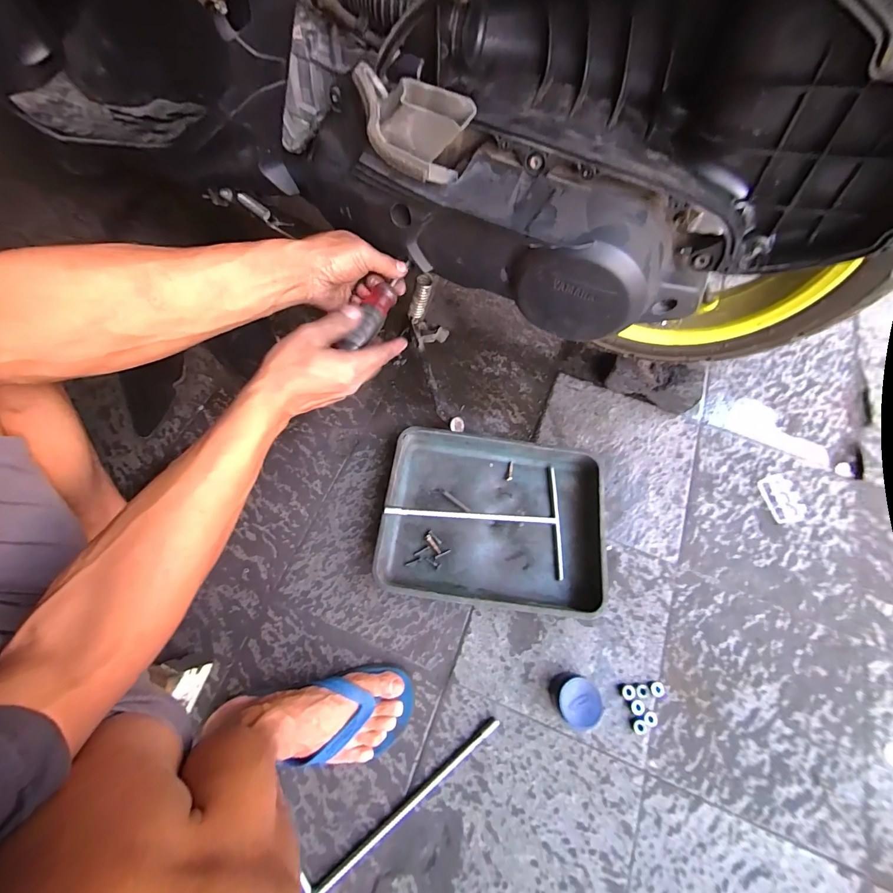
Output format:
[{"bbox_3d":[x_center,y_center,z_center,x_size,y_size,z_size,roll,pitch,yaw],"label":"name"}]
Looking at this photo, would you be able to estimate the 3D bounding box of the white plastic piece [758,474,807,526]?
[{"bbox_3d":[0.611,0.094,0.683,0.065,0.010,0.083,-9,68,-7],"label":"white plastic piece"}]

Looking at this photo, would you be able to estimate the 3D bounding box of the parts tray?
[{"bbox_3d":[0.078,0.119,0.621,0.350,0.052,0.270,8,68,0],"label":"parts tray"}]

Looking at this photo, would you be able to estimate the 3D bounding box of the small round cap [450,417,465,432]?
[{"bbox_3d":[0.019,-0.038,0.673,0.028,0.010,0.030,12,68,-25],"label":"small round cap"}]

